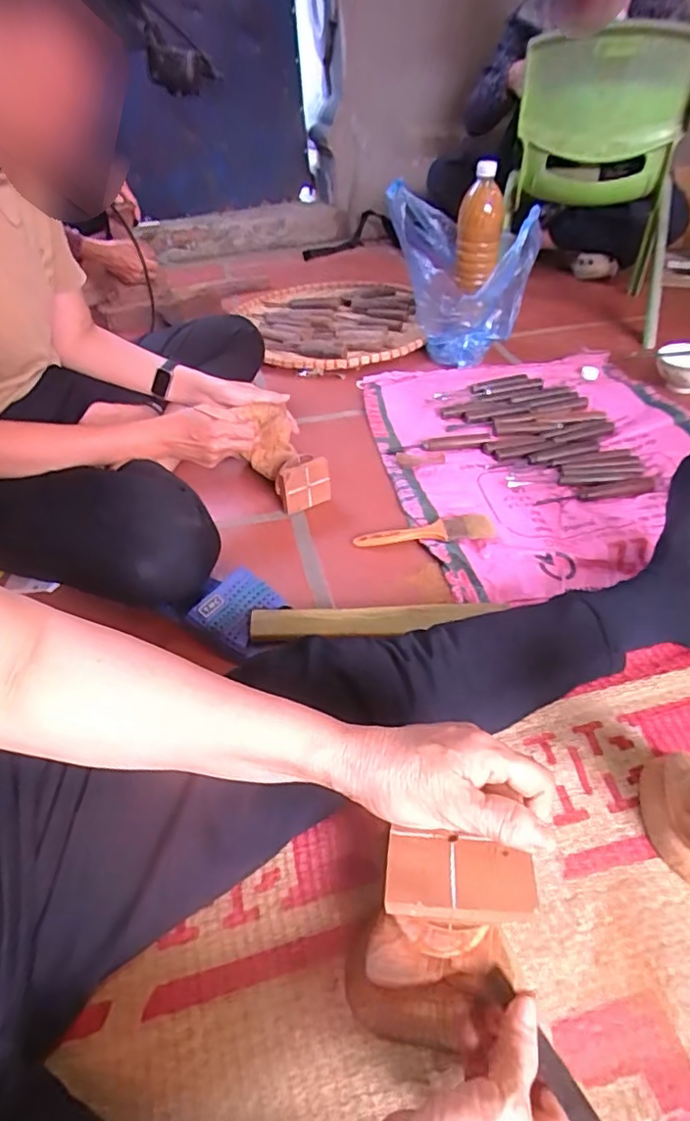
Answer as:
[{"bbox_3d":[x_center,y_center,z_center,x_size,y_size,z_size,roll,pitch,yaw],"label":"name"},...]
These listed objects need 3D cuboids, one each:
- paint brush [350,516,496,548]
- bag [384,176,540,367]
[{"bbox_3d":[0.103,-0.035,0.759,0.179,0.016,0.042,-5,42,1],"label":"paint brush"},{"bbox_3d":[0.226,-0.544,1.125,0.255,0.297,0.197,1,42,8],"label":"bag"}]

